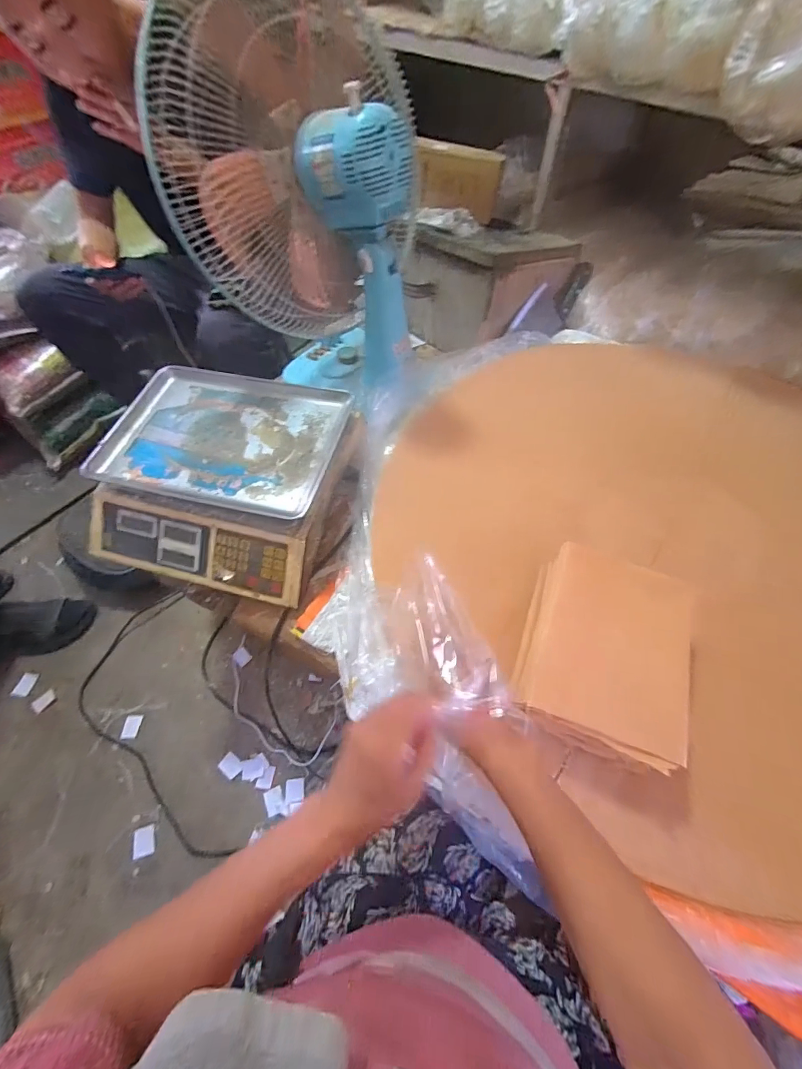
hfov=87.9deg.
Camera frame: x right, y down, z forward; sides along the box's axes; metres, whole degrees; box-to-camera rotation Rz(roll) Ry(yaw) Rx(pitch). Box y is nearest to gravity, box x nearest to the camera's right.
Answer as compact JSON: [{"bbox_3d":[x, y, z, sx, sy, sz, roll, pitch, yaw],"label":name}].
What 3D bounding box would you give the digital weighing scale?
[{"bbox_3d":[-0.253,-0.087,0.630,0.357,0.112,0.312,13,58,9],"label":"digital weighing scale"}]

